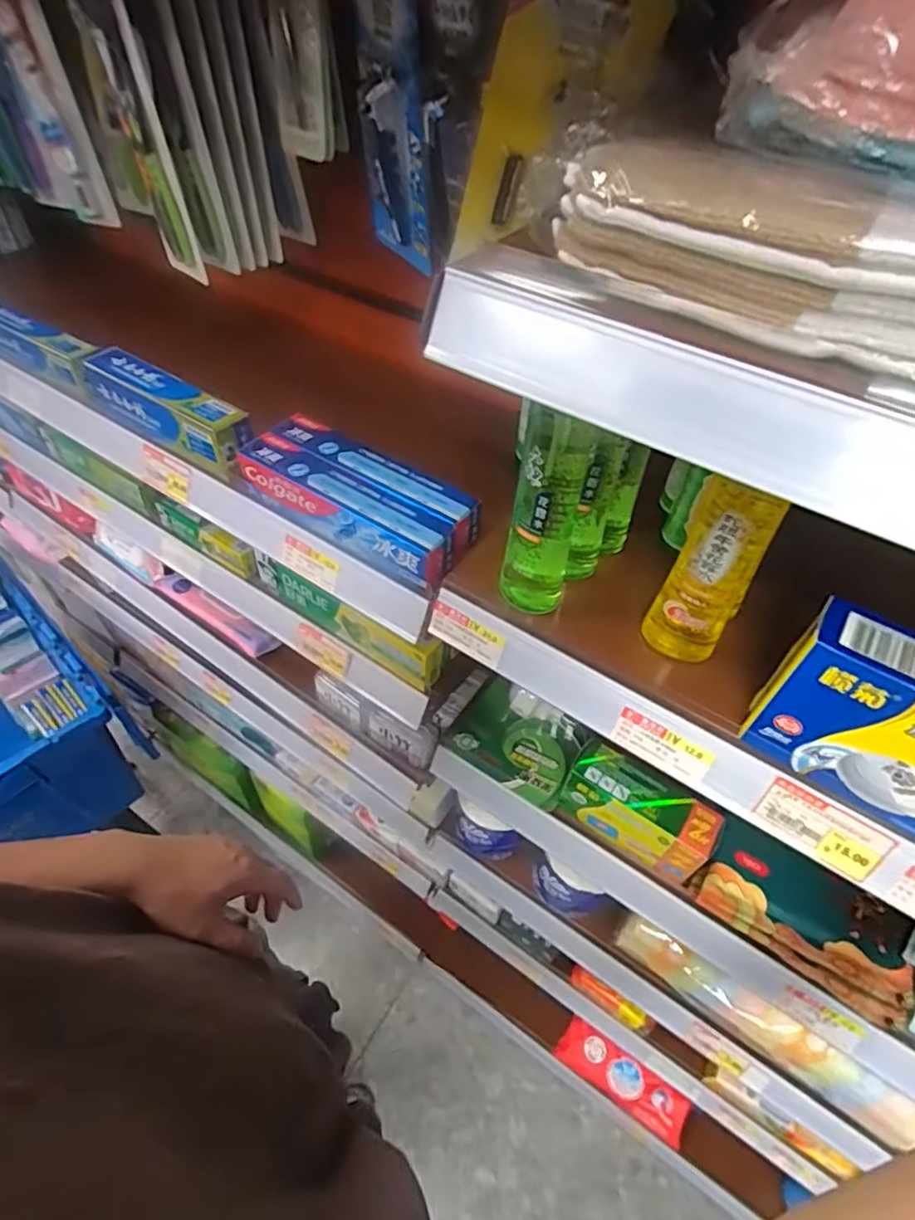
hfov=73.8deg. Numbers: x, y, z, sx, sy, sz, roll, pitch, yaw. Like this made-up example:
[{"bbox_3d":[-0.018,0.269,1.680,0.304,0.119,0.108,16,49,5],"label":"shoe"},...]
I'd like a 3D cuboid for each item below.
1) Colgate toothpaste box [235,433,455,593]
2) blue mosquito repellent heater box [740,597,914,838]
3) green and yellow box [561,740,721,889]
[{"bbox_3d":[-0.099,-0.090,0.520,0.222,0.044,0.042,29,55,20],"label":"Colgate toothpaste box"},{"bbox_3d":[0.241,0.065,0.334,0.131,0.096,0.039,29,55,21],"label":"blue mosquito repellent heater box"},{"bbox_3d":[0.170,0.189,0.570,0.131,0.064,0.053,32,56,22],"label":"green and yellow box"}]

